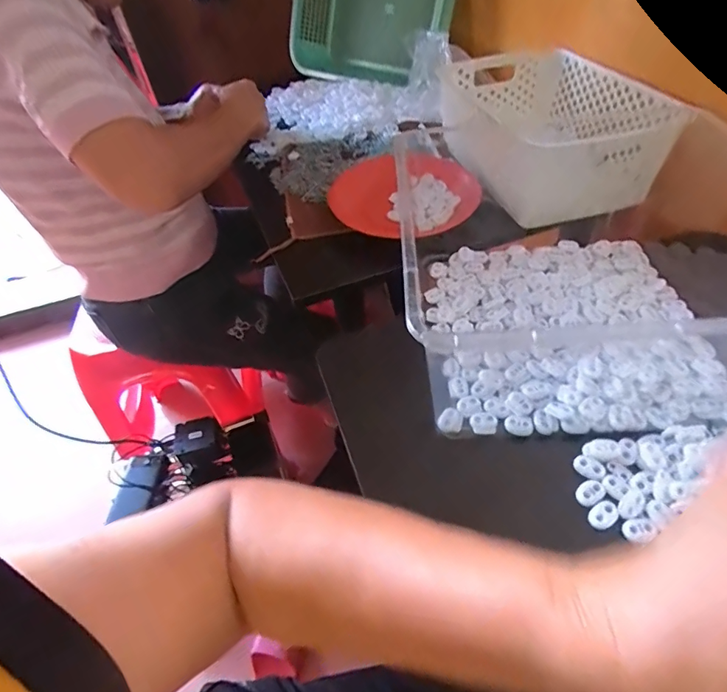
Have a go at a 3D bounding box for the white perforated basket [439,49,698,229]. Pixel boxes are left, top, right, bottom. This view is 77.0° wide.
[{"bbox_3d":[0.236,-0.313,0.625,0.196,0.109,0.364,-7,47,0],"label":"white perforated basket"}]

